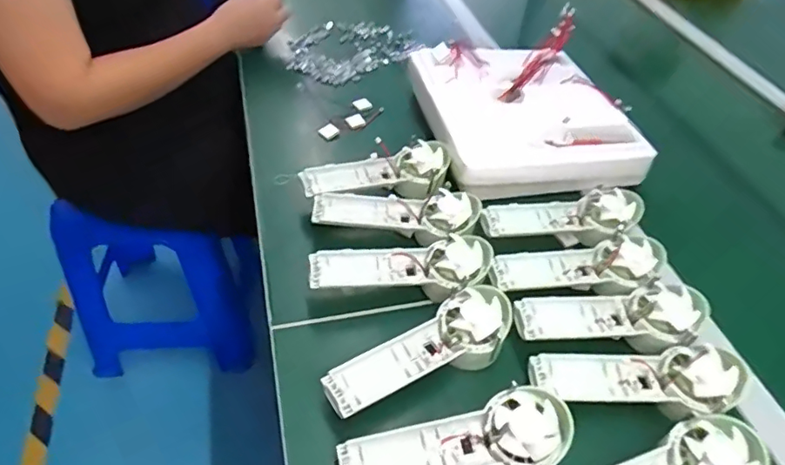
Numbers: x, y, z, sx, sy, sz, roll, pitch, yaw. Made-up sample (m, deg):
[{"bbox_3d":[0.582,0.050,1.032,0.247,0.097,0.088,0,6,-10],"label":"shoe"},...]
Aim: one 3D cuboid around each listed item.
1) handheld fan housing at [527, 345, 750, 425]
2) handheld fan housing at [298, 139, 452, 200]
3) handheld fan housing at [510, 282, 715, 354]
[{"bbox_3d":[0.211,0.127,0.456,0.170,0.034,0.062,0,46,-7],"label":"handheld fan housing"},{"bbox_3d":[-0.019,-0.068,0.625,0.174,0.040,0.060,-10,48,-17],"label":"handheld fan housing"},{"bbox_3d":[0.203,0.081,0.496,0.180,0.029,0.067,-4,46,-11],"label":"handheld fan housing"}]

